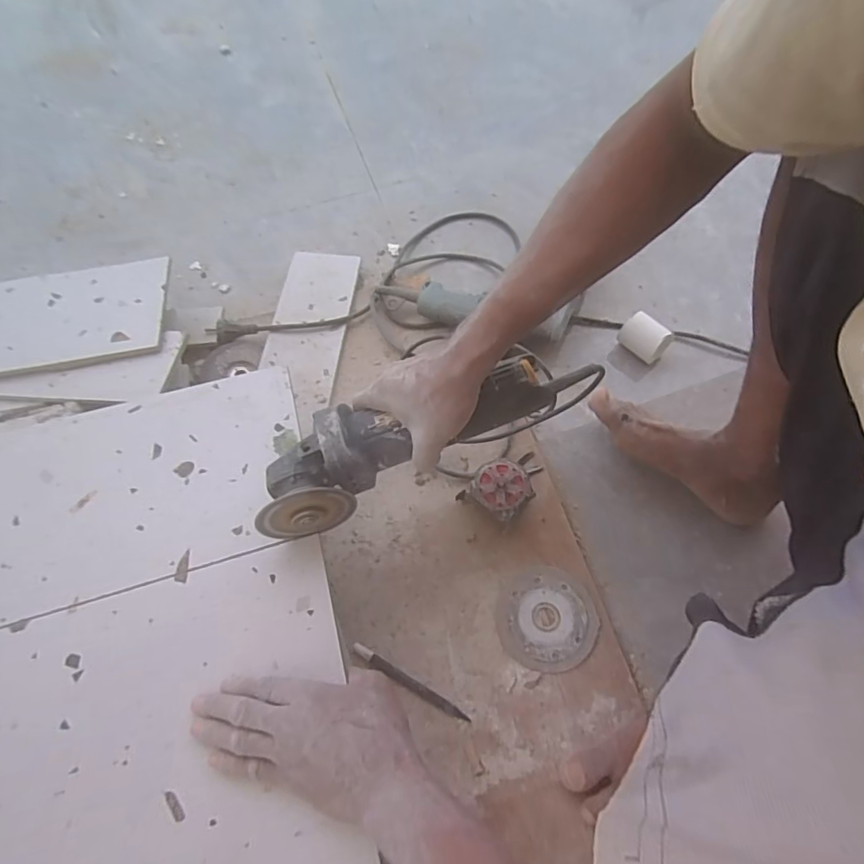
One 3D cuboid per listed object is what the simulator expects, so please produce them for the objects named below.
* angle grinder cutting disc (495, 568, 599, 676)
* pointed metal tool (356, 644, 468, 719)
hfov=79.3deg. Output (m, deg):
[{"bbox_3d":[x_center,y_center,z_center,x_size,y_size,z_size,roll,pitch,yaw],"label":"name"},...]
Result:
[{"bbox_3d":[0.120,0.194,0.546,0.101,0.005,0.101,-1,64,1],"label":"angle grinder cutting disc"},{"bbox_3d":[-0.023,0.250,0.520,0.130,0.007,0.012,27,68,14],"label":"pointed metal tool"}]

